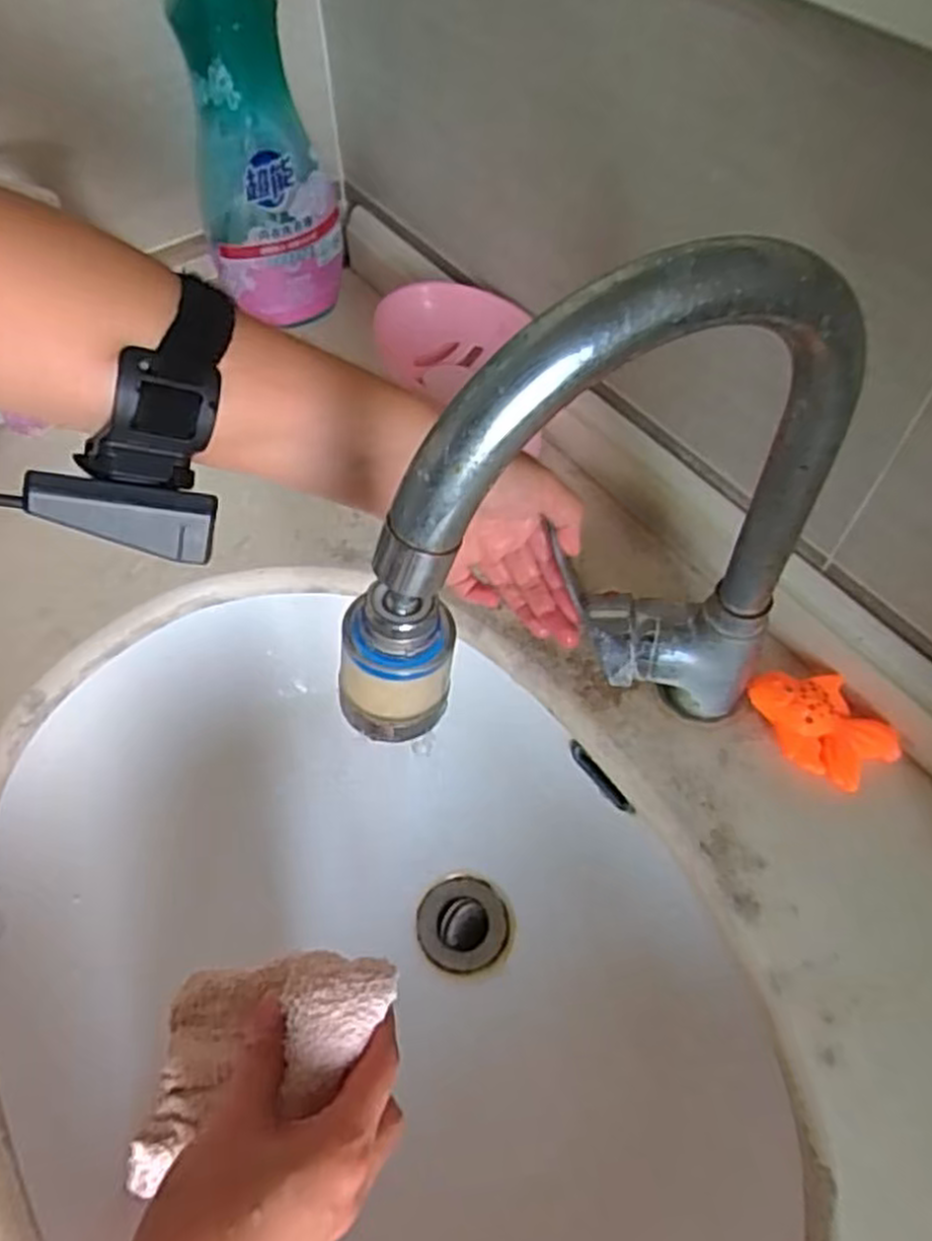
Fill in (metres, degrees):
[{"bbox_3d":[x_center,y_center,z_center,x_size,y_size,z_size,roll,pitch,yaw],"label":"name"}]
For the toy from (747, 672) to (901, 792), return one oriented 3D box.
[{"bbox_3d":[0.193,0.055,0.428,0.051,0.024,0.071,-33,62,-19],"label":"toy"}]

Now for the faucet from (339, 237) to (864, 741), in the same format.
[{"bbox_3d":[0.042,-0.014,0.321,0.196,0.289,0.064,-23,59,-13],"label":"faucet"}]

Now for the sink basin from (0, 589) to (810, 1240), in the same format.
[{"bbox_3d":[-0.040,0.195,0.453,0.308,0.145,0.471,-27,60,-16],"label":"sink basin"}]

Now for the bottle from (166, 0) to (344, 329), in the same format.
[{"bbox_3d":[-0.146,-0.342,0.539,0.095,0.285,0.060,-12,57,-7],"label":"bottle"}]

